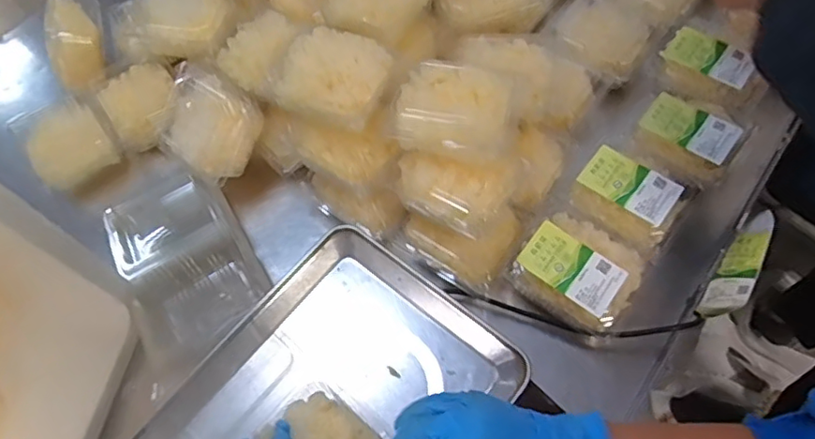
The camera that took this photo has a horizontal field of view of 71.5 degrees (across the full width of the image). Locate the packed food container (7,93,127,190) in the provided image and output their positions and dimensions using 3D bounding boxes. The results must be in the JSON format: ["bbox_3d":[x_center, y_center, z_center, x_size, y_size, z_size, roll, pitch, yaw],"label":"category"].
[{"bbox_3d":[-0.443,-0.104,0.750,0.092,0.042,0.126,-36,66,-14],"label":"packed food container"}]

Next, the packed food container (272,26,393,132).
[{"bbox_3d":[-0.081,-0.153,0.607,0.120,0.045,0.102,18,65,13],"label":"packed food container"}]

